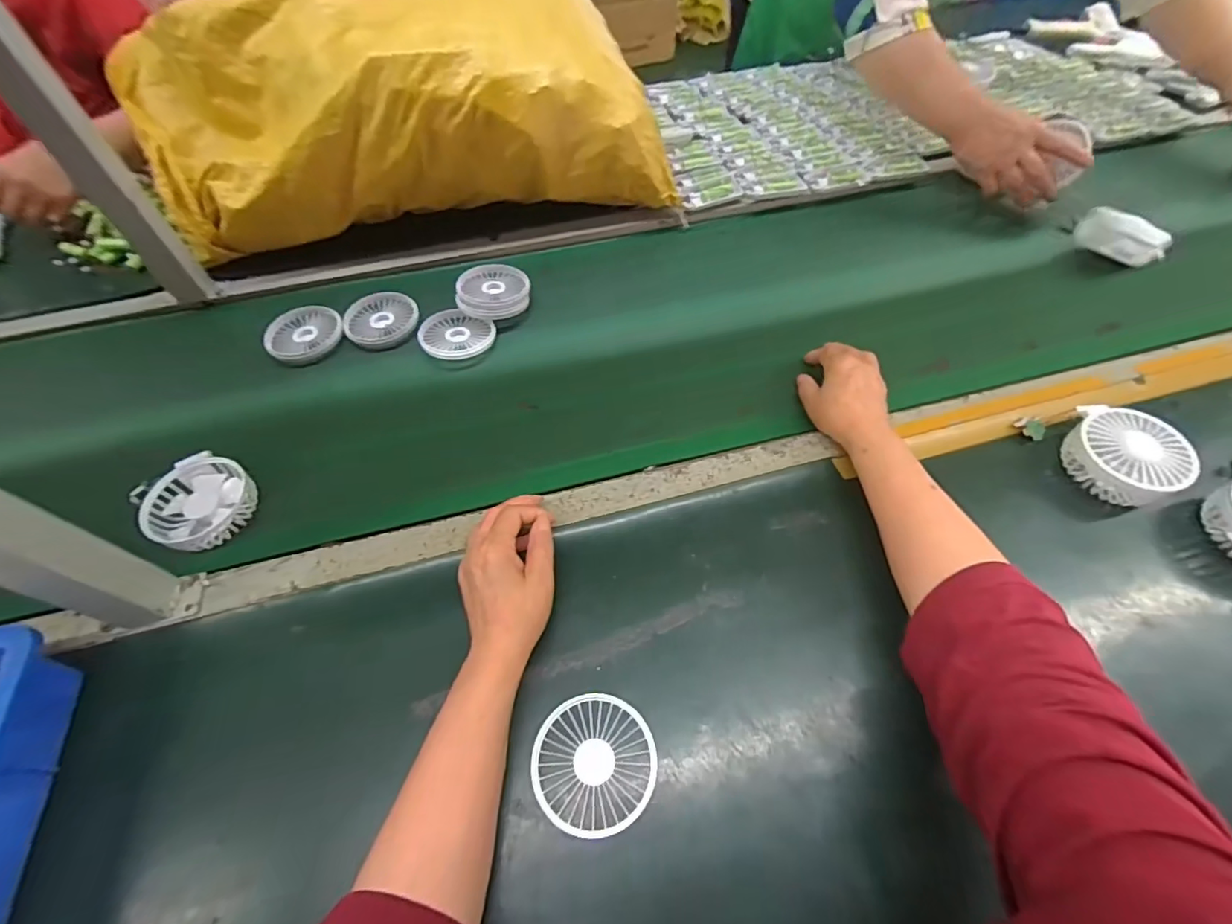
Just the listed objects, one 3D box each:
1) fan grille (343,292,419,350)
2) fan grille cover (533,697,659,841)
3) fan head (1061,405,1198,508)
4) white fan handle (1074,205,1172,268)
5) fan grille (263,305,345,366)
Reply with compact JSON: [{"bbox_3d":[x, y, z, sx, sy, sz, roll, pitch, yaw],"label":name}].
[{"bbox_3d":[-0.295,-0.180,0.655,0.088,0.018,0.088,-1,58,2],"label":"fan grille"},{"bbox_3d":[-0.016,0.223,0.388,0.088,0.009,0.088,-4,58,0],"label":"fan grille cover"},{"bbox_3d":[0.472,-0.005,0.487,0.088,0.043,0.084,28,63,18],"label":"fan head"},{"bbox_3d":[0.627,-0.277,0.643,0.099,0.051,0.028,25,62,17],"label":"white fan handle"},{"bbox_3d":[-0.383,-0.157,0.645,0.082,0.016,0.091,2,58,3],"label":"fan grille"}]

